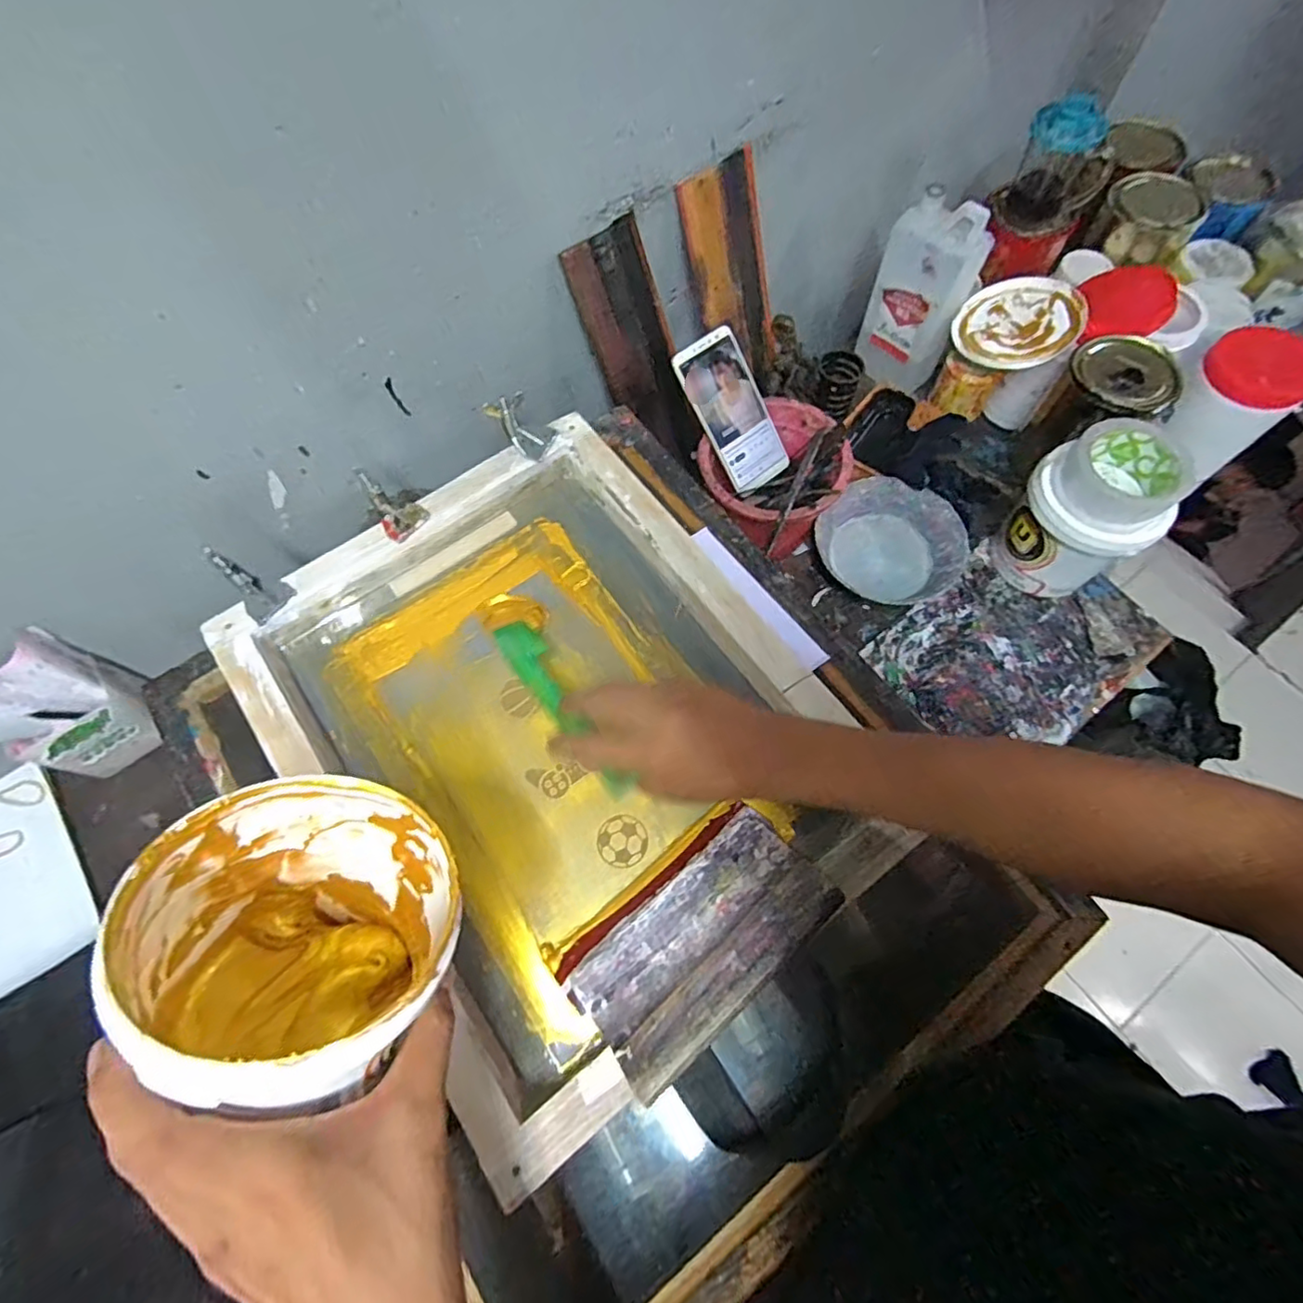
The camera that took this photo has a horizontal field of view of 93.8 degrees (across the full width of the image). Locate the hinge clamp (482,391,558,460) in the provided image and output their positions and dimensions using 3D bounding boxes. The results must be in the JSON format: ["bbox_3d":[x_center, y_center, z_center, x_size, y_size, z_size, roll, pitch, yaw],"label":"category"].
[{"bbox_3d":[-0.113,-0.201,0.536,0.046,0.041,0.036,34,73,15],"label":"hinge clamp"}]

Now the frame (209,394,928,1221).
[{"bbox_3d":[-0.077,0.056,0.470,0.357,0.053,0.455,-35,70,-11],"label":"frame"}]

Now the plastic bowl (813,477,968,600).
[{"bbox_3d":[0.267,-0.118,0.688,0.154,0.060,0.125,35,73,16],"label":"plastic bowl"}]

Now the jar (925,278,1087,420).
[{"bbox_3d":[0.424,-0.367,0.738,0.124,0.119,0.116,-1,67,2],"label":"jar"}]

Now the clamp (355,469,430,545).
[{"bbox_3d":[-0.216,-0.126,0.508,0.038,0.045,0.046,-37,70,-12],"label":"clamp"}]

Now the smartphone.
[{"bbox_3d":[0.087,-0.248,0.637,0.075,0.007,0.157,-36,110,-12],"label":"smartphone"}]

